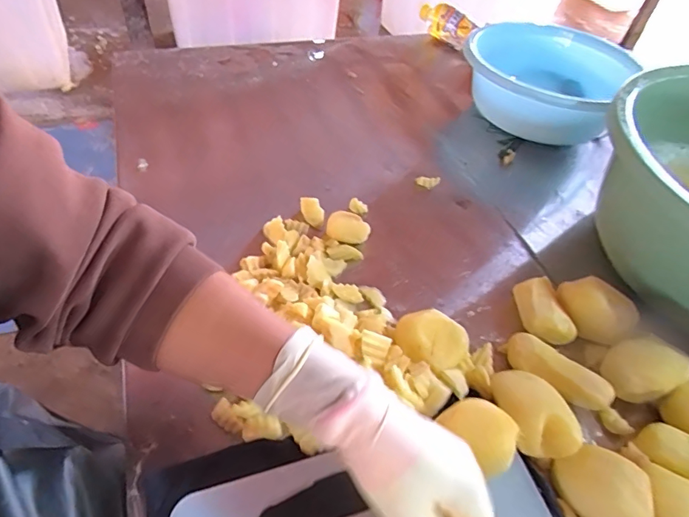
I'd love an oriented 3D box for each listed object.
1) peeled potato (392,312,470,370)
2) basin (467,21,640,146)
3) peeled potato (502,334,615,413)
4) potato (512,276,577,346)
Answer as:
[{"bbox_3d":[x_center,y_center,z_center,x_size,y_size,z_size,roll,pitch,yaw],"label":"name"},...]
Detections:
[{"bbox_3d":[0.081,0.078,0.439,0.065,0.038,0.057,36,56,24],"label":"peeled potato"},{"bbox_3d":[0.311,-0.270,0.736,0.251,0.108,0.257,4,49,-4],"label":"basin"},{"bbox_3d":[0.192,0.103,0.420,0.093,0.026,0.029,35,54,21],"label":"peeled potato"},{"bbox_3d":[0.202,0.055,0.470,0.040,0.034,0.065,-4,50,-11],"label":"potato"}]

